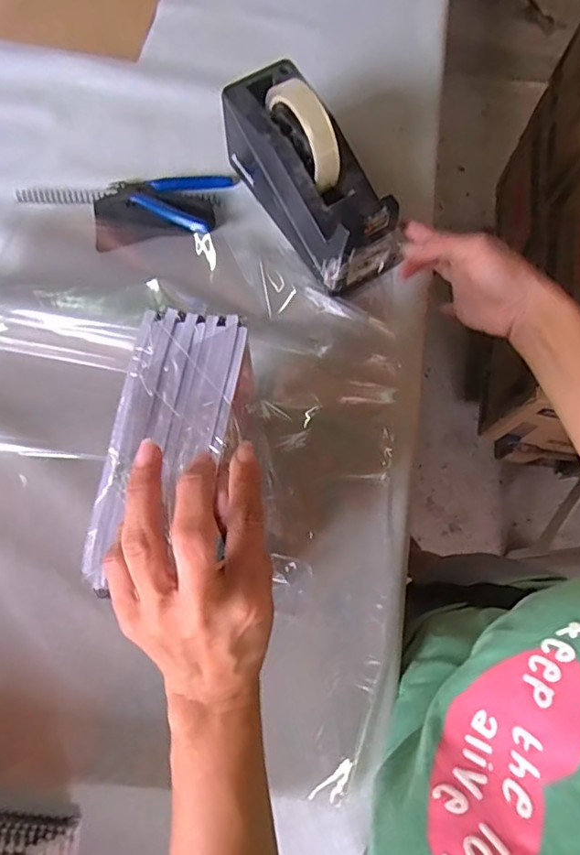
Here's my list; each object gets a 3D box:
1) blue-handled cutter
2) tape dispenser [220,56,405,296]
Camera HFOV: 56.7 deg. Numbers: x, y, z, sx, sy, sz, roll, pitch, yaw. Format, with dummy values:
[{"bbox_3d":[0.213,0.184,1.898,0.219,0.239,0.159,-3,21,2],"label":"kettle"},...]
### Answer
[{"bbox_3d":[-0.123,-0.245,0.556,0.111,0.017,0.086,18,74,4],"label":"blue-handled cutter"},{"bbox_3d":[0.022,-0.238,0.503,0.073,0.124,0.208,-32,77,-10],"label":"tape dispenser"}]

